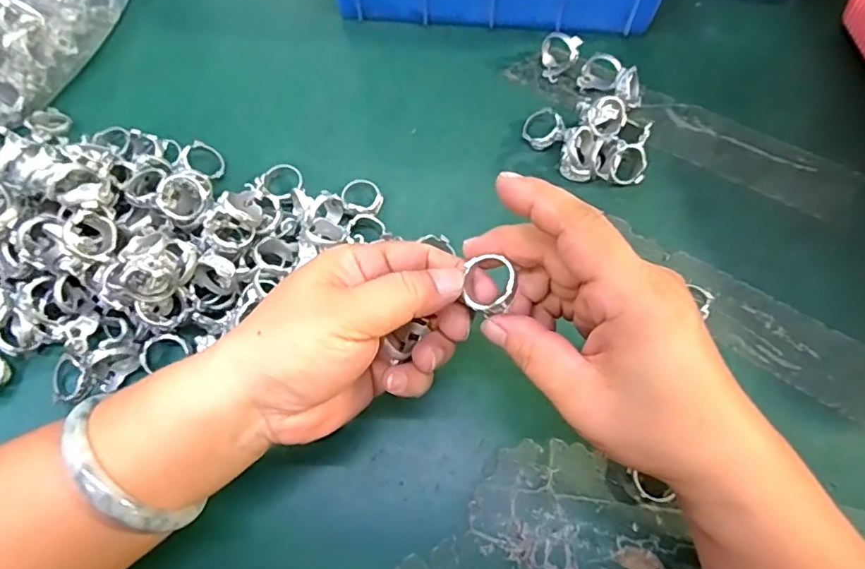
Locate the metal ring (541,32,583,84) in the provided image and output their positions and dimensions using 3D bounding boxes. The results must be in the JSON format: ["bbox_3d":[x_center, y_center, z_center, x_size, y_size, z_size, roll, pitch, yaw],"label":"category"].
[{"bbox_3d":[0.085,-0.154,0.373,0.025,0.024,0.022,14,70,6],"label":"metal ring"}]

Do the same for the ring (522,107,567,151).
[{"bbox_3d":[0.071,-0.100,0.354,0.025,0.007,0.027,0,90,19],"label":"ring"}]

